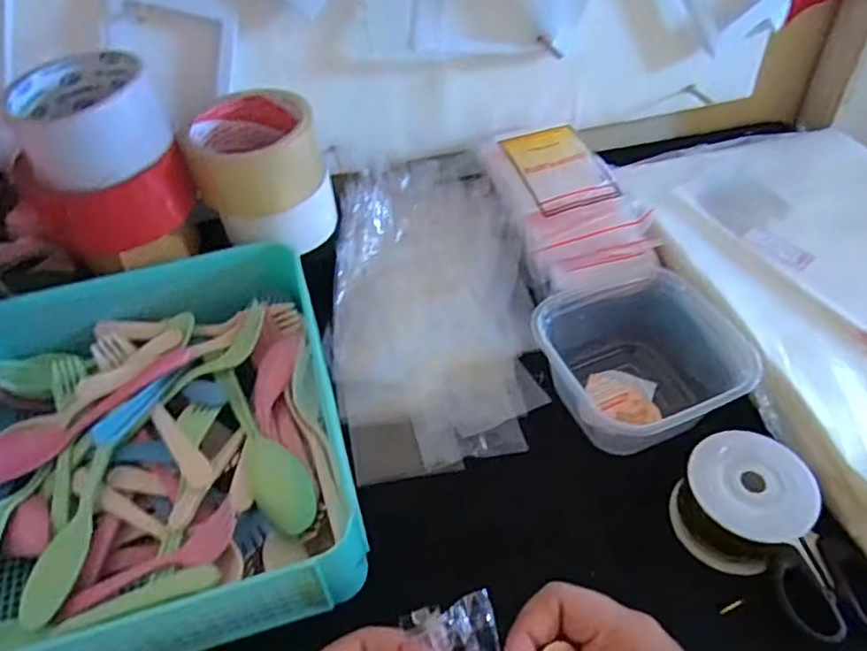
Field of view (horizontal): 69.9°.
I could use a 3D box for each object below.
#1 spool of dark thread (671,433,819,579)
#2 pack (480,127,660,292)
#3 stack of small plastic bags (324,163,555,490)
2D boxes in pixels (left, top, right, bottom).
[{"bbox_3d":[0.178,0.104,0.361,0.067,0.050,0.065,-2,47,2],"label":"spool of dark thread"},{"bbox_3d":[0.114,-0.104,0.513,0.104,0.035,0.159,-13,48,-7],"label":"pack"},{"bbox_3d":[-0.001,-0.022,0.486,0.151,0.024,0.283,-3,57,-4],"label":"stack of small plastic bags"}]

